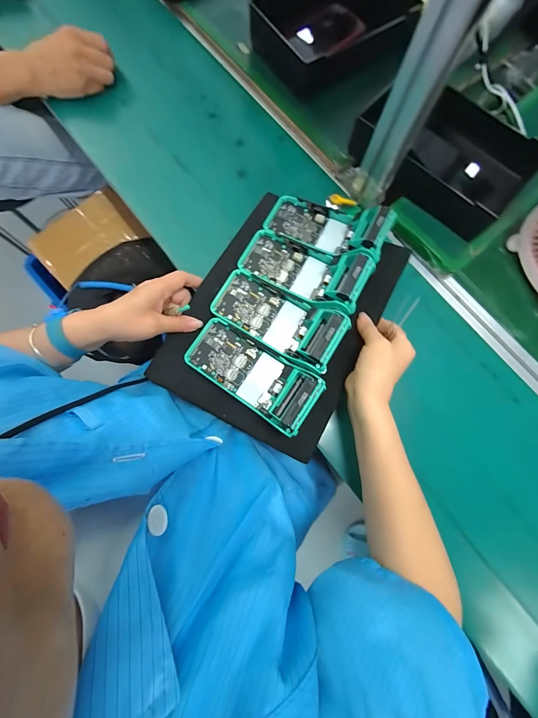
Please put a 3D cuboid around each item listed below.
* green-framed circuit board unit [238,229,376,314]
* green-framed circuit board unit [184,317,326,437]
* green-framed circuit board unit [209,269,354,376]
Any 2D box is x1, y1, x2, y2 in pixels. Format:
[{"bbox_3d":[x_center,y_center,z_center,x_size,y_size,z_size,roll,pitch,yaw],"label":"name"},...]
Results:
[{"bbox_3d":[0.047,-0.129,0.380,0.172,0.060,0.091,34,80,6],"label":"green-framed circuit board unit"},{"bbox_3d":[-0.021,0.020,0.361,0.172,0.032,0.075,31,80,20],"label":"green-framed circuit board unit"},{"bbox_3d":[0.011,-0.052,0.371,0.173,0.029,0.075,30,80,21],"label":"green-framed circuit board unit"}]

